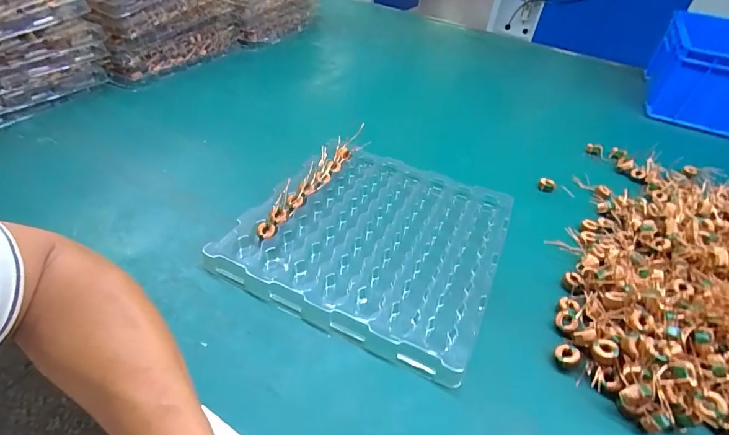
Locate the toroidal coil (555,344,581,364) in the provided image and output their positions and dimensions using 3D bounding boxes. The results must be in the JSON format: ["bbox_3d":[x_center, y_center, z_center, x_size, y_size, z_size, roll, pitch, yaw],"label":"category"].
[{"bbox_3d":[0.193,0.130,0.362,0.018,0.012,0.020,-27,53,-31],"label":"toroidal coil"}]

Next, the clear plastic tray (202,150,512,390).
[{"bbox_3d":[0.015,0.015,0.466,0.285,0.019,0.289,22,45,15],"label":"clear plastic tray"}]

